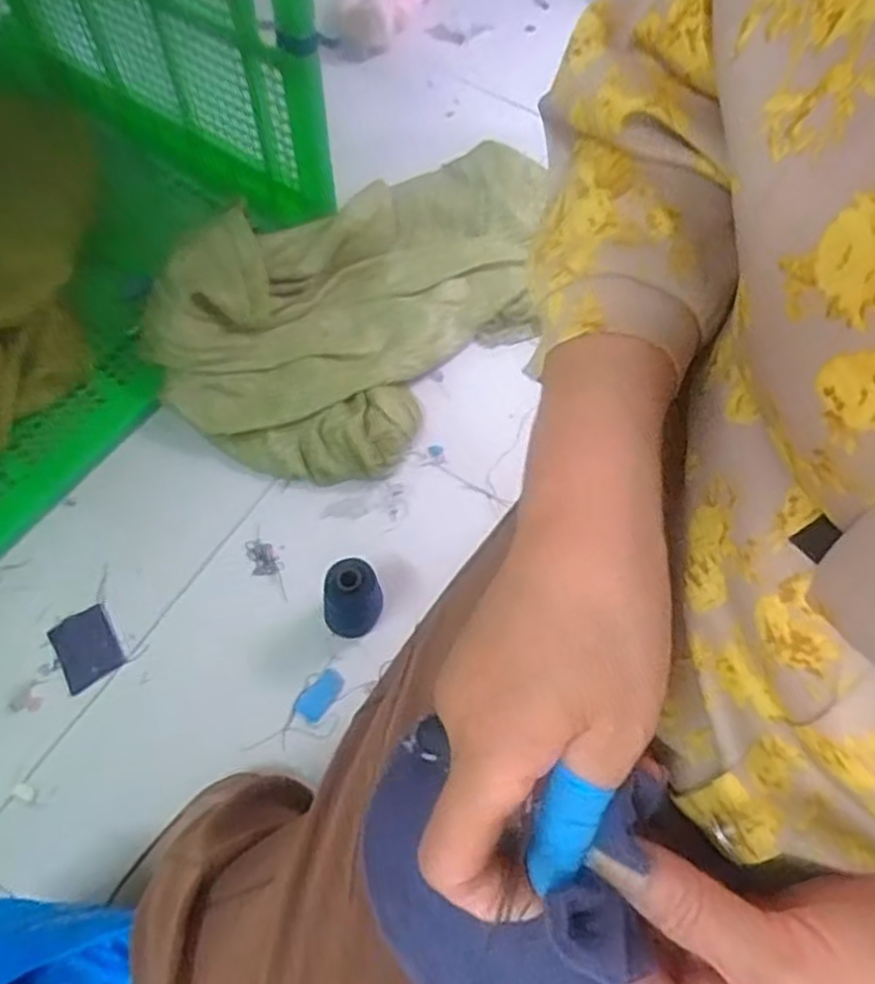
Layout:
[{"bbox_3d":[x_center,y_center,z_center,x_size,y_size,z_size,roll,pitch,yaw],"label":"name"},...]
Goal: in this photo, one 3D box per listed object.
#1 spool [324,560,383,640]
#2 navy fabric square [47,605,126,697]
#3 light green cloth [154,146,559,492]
[{"bbox_3d":[-0.087,0.114,0.780,0.057,0.104,0.055,1,64,-1],"label":"spool"},{"bbox_3d":[-0.374,0.164,0.803,0.061,0.004,0.077,-29,68,-15],"label":"navy fabric square"},{"bbox_3d":[-0.070,-0.267,0.950,0.343,0.110,0.576,40,69,16],"label":"light green cloth"}]

